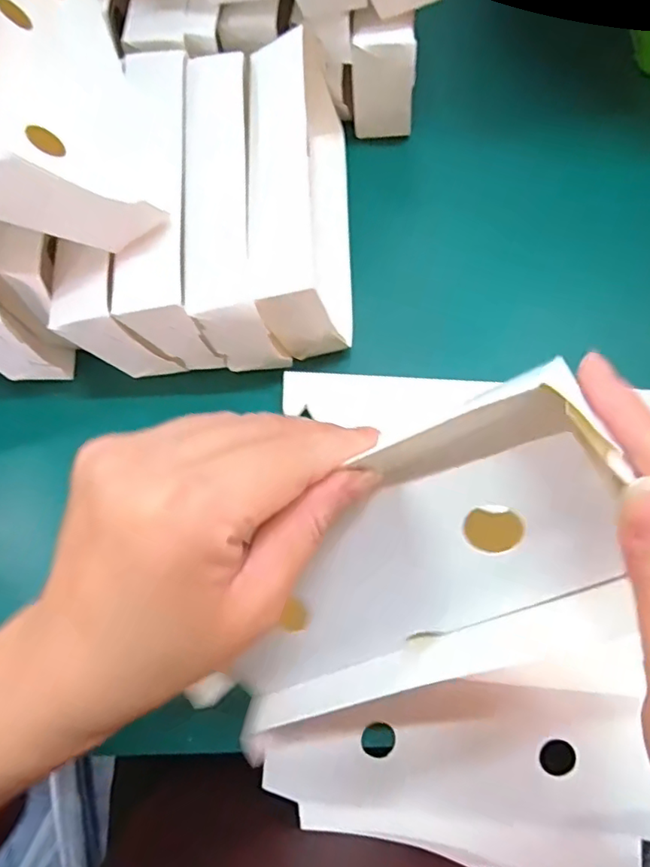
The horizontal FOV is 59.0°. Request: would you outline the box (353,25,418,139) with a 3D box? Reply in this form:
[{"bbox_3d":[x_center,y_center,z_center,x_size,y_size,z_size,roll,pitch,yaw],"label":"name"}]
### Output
[{"bbox_3d":[0.041,-0.238,0.398,0.042,0.075,0.017,4,72,3],"label":"box"}]

